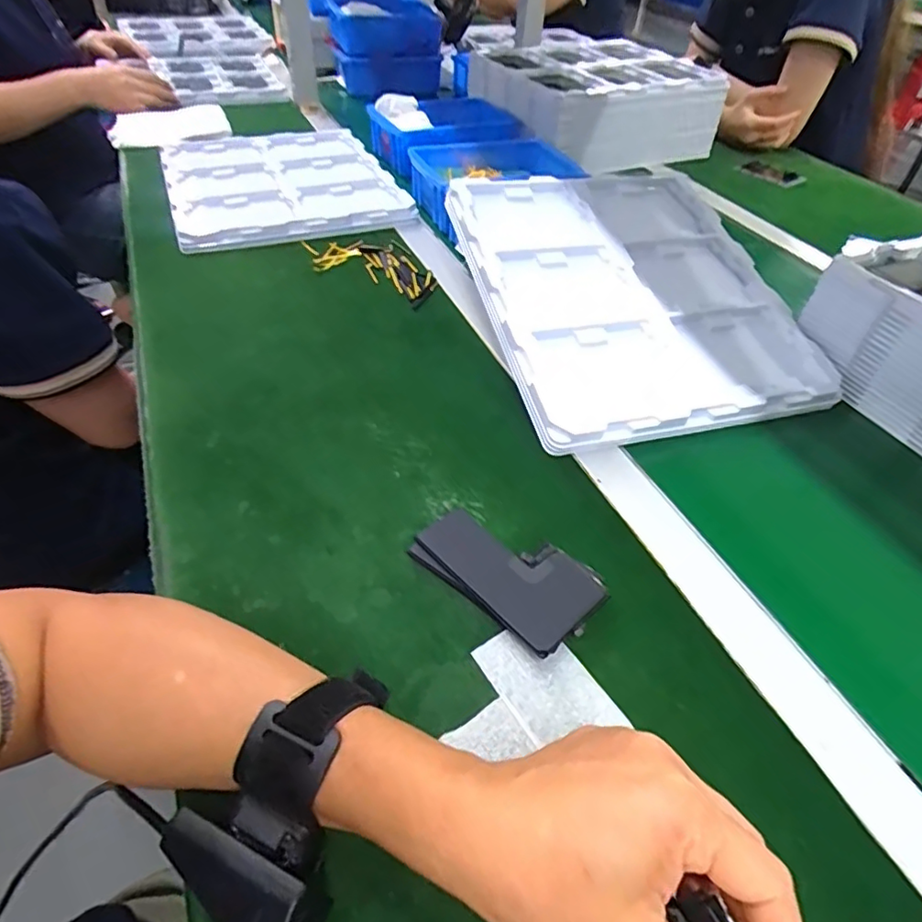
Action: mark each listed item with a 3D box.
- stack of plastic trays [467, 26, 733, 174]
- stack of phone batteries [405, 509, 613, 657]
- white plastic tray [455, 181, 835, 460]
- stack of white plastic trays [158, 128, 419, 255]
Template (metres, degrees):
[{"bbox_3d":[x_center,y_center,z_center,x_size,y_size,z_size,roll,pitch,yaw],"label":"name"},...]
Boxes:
[{"bbox_3d":[0.207,-0.595,0.951,0.340,0.107,0.295,-14,49,-17],"label":"stack of plastic trays"},{"bbox_3d":[0.031,0.067,0.361,0.111,0.015,0.067,34,53,25],"label":"stack of phone batteries"},{"bbox_3d":[0.163,-0.165,0.550,0.288,0.020,0.324,-9,61,-15],"label":"white plastic tray"},{"bbox_3d":[-0.243,-0.382,0.786,0.294,0.034,0.338,-17,50,-20],"label":"stack of white plastic trays"}]

